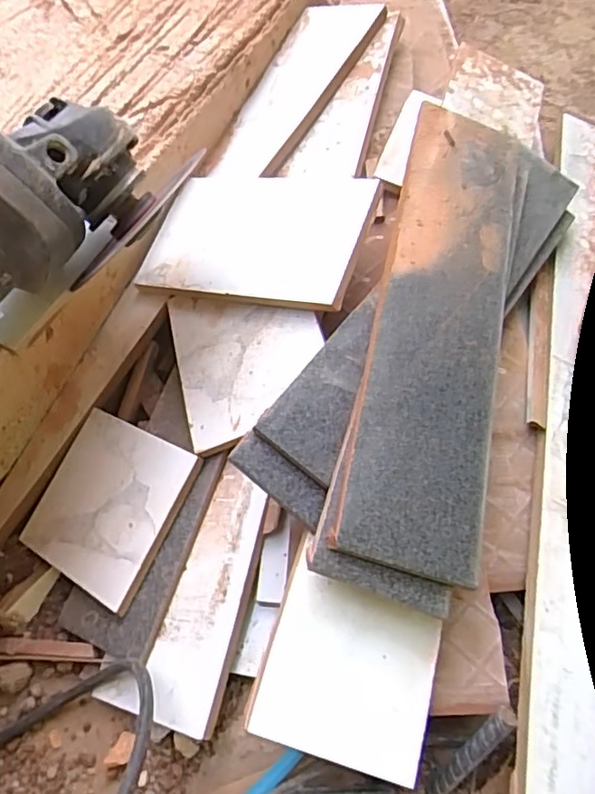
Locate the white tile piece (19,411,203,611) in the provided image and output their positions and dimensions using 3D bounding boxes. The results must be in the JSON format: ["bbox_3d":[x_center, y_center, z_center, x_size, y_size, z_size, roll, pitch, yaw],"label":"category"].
[{"bbox_3d":[-0.110,0.062,0.343,0.089,0.007,0.091,21,78,28],"label":"white tile piece"}]

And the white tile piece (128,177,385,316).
[{"bbox_3d":[-0.024,-0.103,0.372,0.144,0.012,0.099,10,68,27],"label":"white tile piece"}]

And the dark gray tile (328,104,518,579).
[{"bbox_3d":[0.079,-0.051,0.320,0.068,0.016,0.287,13,64,5],"label":"dark gray tile"}]

